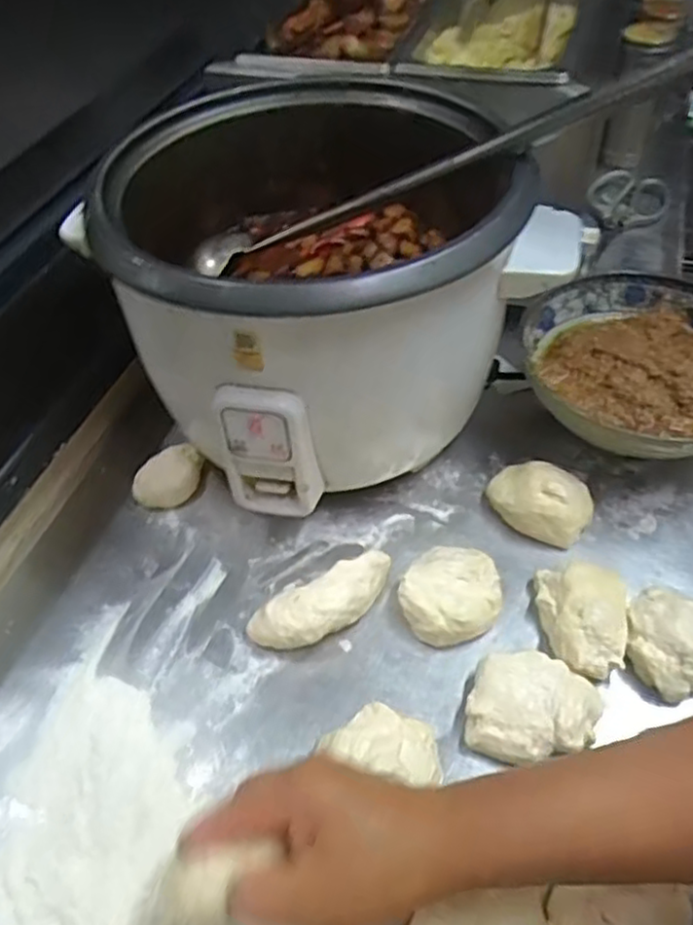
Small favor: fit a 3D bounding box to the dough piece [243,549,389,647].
[{"bbox_3d":[-0.016,0.106,0.532,0.119,0.033,0.051,-24,50,-17],"label":"dough piece"}]

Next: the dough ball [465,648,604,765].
[{"bbox_3d":[0.126,0.166,0.476,0.082,0.030,0.072,12,50,15],"label":"dough ball"}]

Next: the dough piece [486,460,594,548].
[{"bbox_3d":[0.158,0.031,0.583,0.082,0.044,0.052,29,56,27],"label":"dough piece"}]

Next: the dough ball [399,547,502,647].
[{"bbox_3d":[0.078,0.100,0.533,0.071,0.034,0.068,-2,47,2],"label":"dough ball"}]

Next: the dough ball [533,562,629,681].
[{"bbox_3d":[0.172,0.112,0.512,0.062,0.039,0.083,0,47,5],"label":"dough ball"}]

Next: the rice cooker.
[{"bbox_3d":[-0.035,-0.158,0.600,0.303,0.224,0.353,-26,52,-18],"label":"rice cooker"}]

